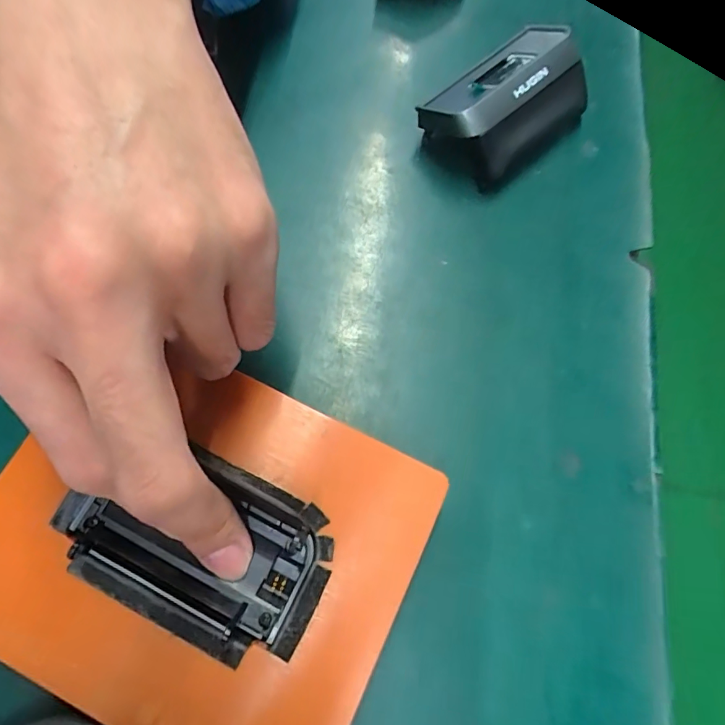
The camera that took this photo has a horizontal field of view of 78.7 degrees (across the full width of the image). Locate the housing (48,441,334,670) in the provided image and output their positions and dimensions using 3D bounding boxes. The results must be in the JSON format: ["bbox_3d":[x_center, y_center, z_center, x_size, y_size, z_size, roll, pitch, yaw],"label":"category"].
[{"bbox_3d":[-0.054,0.057,0.142,0.086,0.011,0.053,25,78,6],"label":"housing"}]

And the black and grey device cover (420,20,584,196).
[{"bbox_3d":[0.067,-0.118,0.198,0.070,0.034,0.047,-40,79,-13],"label":"black and grey device cover"}]

